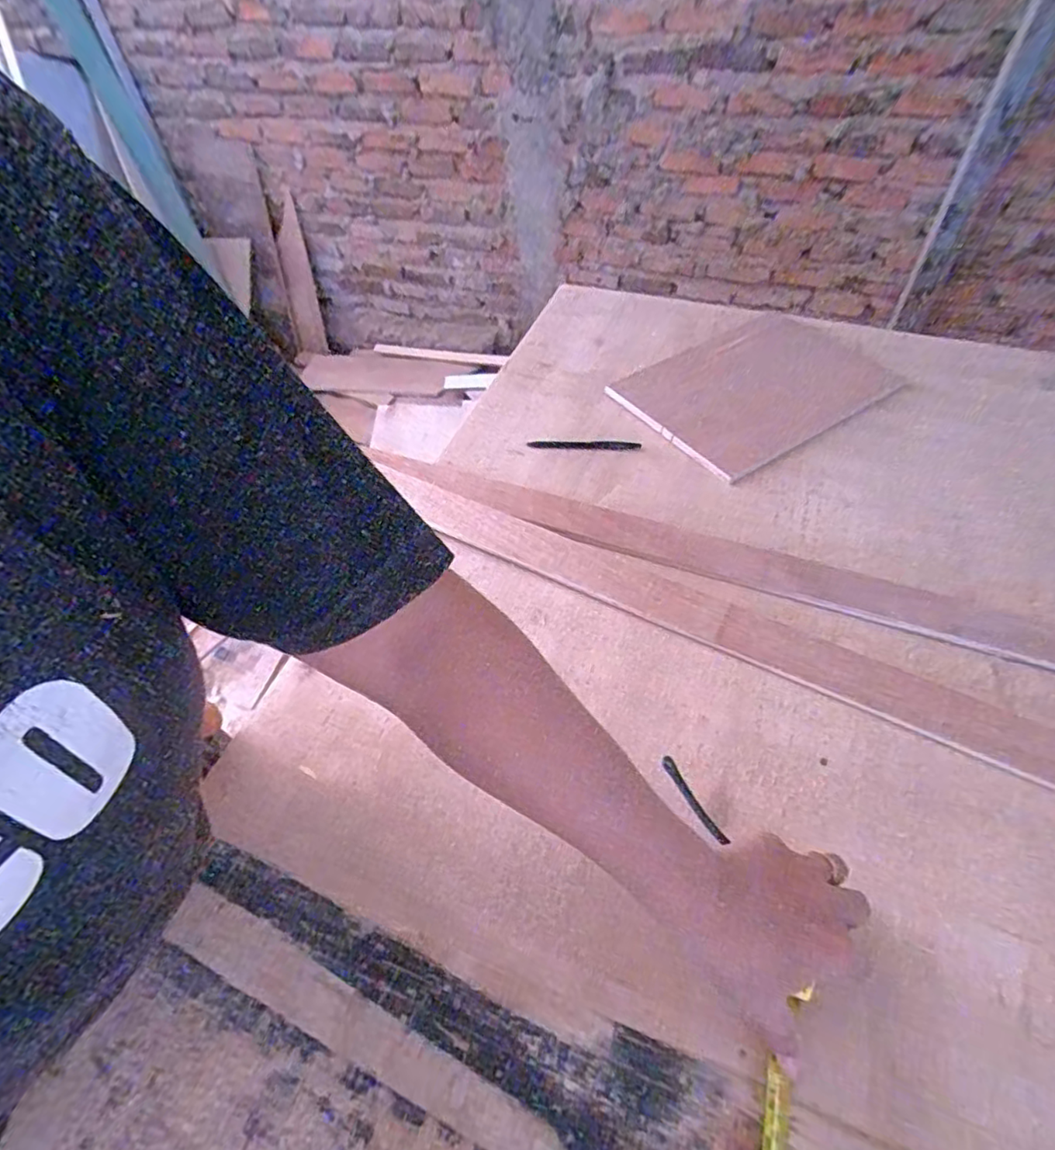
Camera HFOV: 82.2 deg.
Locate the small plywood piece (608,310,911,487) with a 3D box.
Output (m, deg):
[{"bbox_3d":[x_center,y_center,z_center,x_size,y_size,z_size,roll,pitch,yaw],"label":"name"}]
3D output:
[{"bbox_3d":[0.323,-0.272,0.857,0.349,0.020,0.245,-29,55,-19],"label":"small plywood piece"}]

